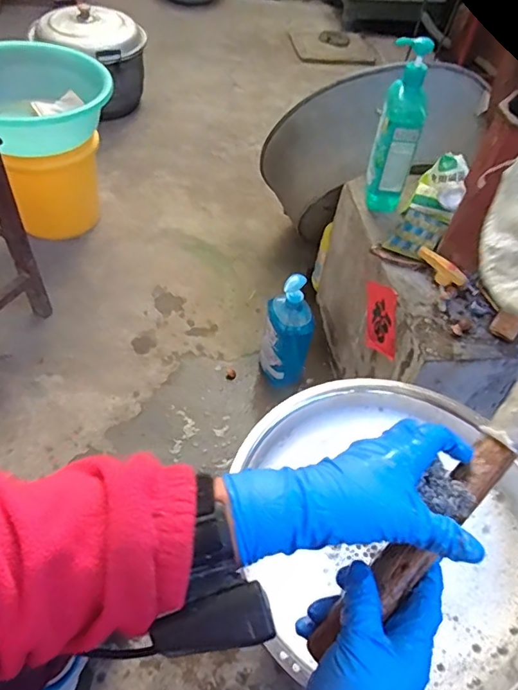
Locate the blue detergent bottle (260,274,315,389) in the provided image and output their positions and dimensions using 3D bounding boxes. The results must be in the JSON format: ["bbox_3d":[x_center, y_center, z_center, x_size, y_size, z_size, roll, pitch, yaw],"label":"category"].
[{"bbox_3d":[0.059,-0.017,1.039,0.098,0.282,0.100,4,52,-1],"label":"blue detergent bottle"}]

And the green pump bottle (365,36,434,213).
[{"bbox_3d":[0.241,-0.368,0.859,0.074,0.271,0.076,14,53,7],"label":"green pump bottle"}]

